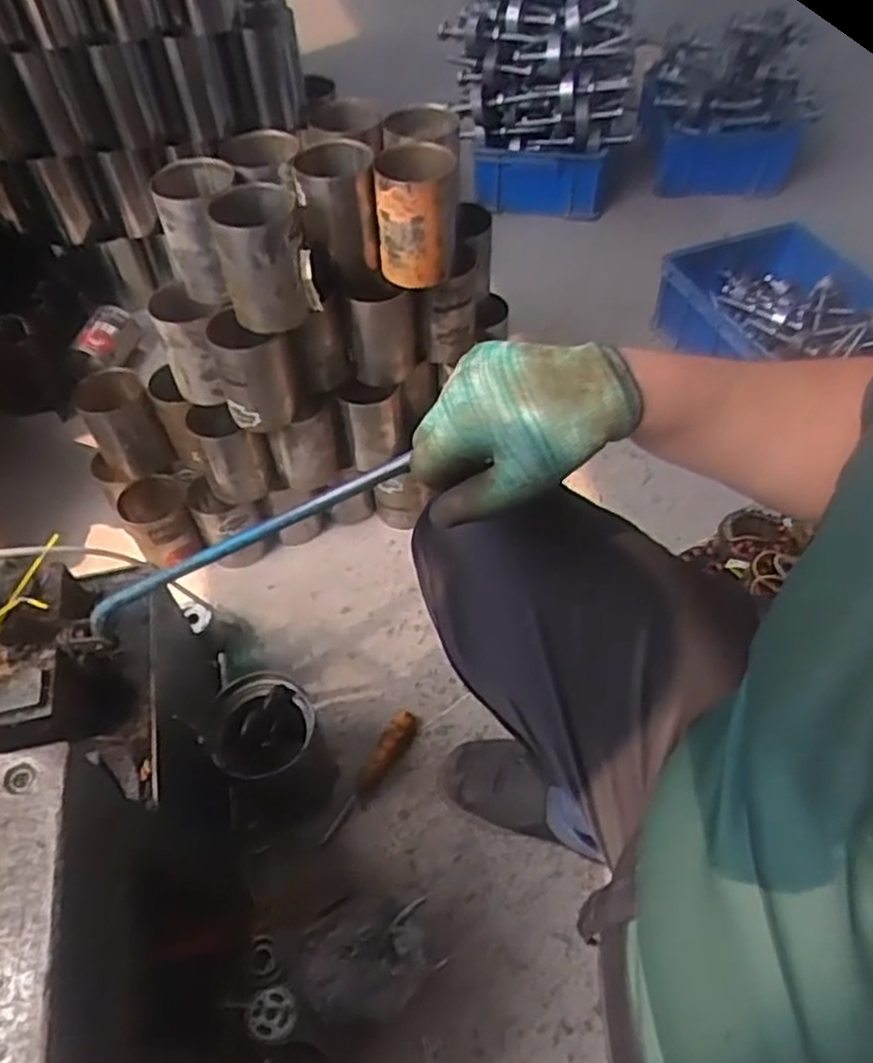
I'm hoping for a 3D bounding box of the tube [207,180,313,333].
[{"bbox_3d":[-0.193,-0.305,0.831,0.094,0.127,0.092,-12,53,-7],"label":"tube"}]

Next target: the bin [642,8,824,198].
[{"bbox_3d":[0.638,-0.931,1.629,0.361,0.253,0.281,11,54,10],"label":"bin"}]

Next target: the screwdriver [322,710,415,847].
[{"bbox_3d":[-0.077,0.299,0.913,0.032,0.030,0.180,23,57,19],"label":"screwdriver"}]

